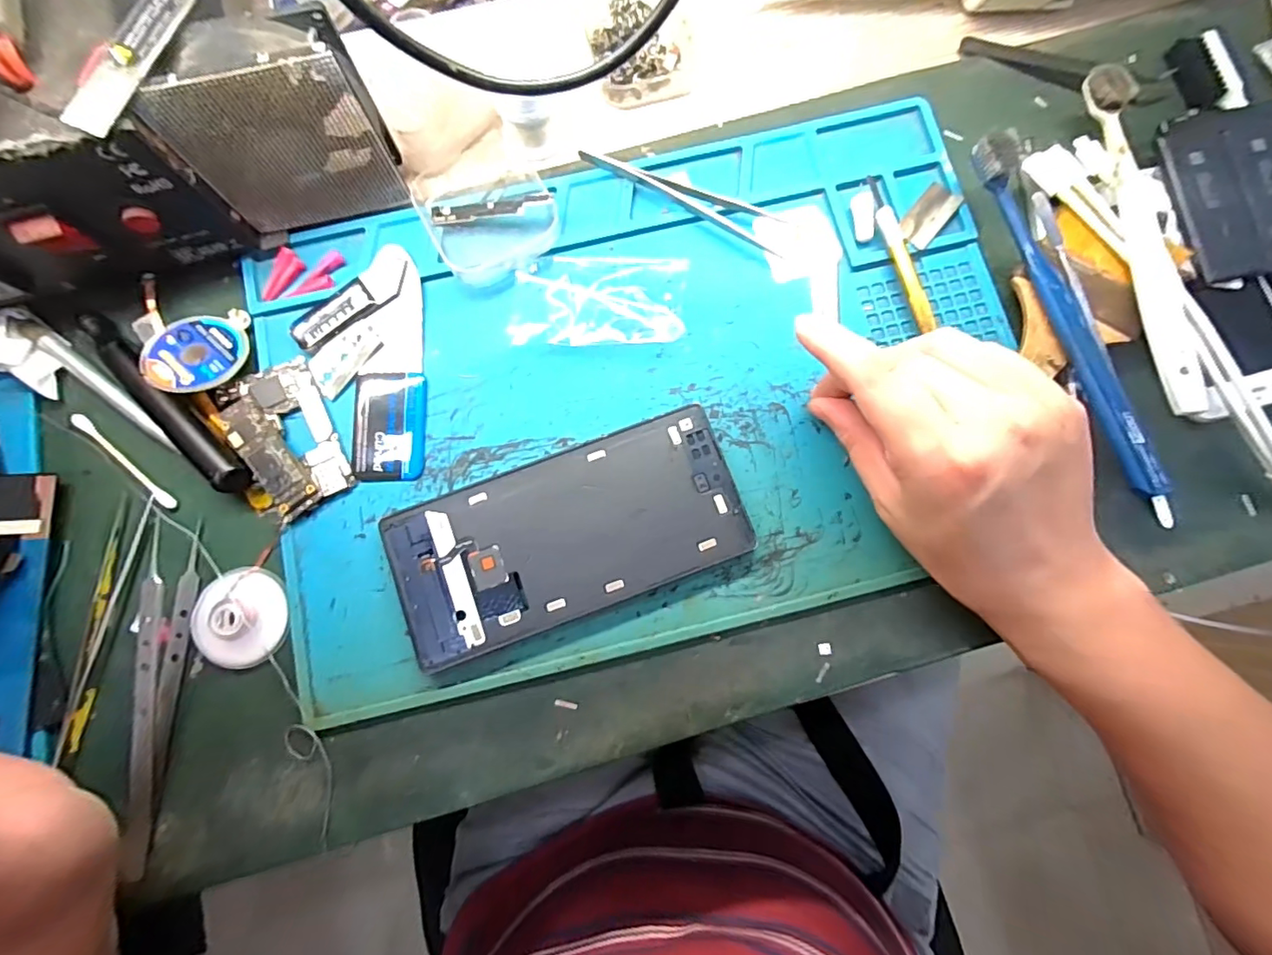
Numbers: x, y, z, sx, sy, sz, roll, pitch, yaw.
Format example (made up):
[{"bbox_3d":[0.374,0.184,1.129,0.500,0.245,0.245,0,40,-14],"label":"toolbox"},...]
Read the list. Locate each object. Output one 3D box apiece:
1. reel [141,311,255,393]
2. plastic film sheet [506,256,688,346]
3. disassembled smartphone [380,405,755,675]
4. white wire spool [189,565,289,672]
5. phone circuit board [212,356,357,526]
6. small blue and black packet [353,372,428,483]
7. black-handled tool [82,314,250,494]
[{"bbox_3d":[-0.217,-0.063,0.262,0.043,0.008,0.044,-3,82,0],"label":"reel"},{"bbox_3d":[-0.019,-0.090,0.271,0.087,0.012,0.045,1,82,1],"label":"plastic film sheet"},{"bbox_3d":[-0.032,0.027,0.254,0.161,0.010,0.076,-20,82,-2],"label":"disassembled smartphone"},{"bbox_3d":[-0.185,0.065,0.248,0.036,0.010,0.044,-14,82,-1],"label":"white wire spool"},{"bbox_3d":[-0.173,-0.018,0.263,0.047,0.011,0.075,-26,81,-14],"label":"phone circuit board"},{"bbox_3d":[-0.123,-0.026,0.265,0.035,0.004,0.055,-1,82,1],"label":"small blue and black packet"},{"bbox_3d":[-0.231,-0.038,0.257,0.117,0.011,0.016,42,85,6],"label":"black-handled tool"}]

